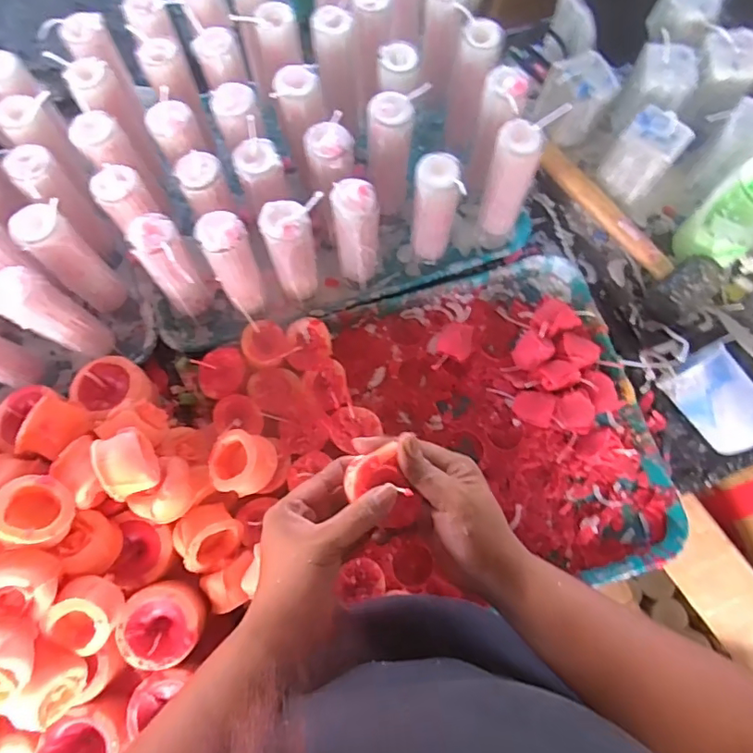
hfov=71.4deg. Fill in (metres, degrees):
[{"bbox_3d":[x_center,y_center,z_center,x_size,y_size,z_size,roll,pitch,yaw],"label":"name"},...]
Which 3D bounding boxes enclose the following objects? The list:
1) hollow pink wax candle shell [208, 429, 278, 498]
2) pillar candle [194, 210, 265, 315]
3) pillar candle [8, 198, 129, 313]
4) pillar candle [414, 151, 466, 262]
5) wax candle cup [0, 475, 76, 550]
[{"bbox_3d":[-0.125,0.083,0.492,0.059,0.050,0.054,0,74,-1],"label":"hollow pink wax candle shell"},{"bbox_3d":[-0.135,-0.106,0.513,0.040,0.132,0.043,0,74,-1],"label":"pillar candle"},{"bbox_3d":[-0.298,-0.112,0.517,0.044,0.144,0.047,0,74,-1],"label":"pillar candle"},{"bbox_3d":[0.058,-0.163,0.546,0.048,0.157,0.041,4,74,0],"label":"pillar candle"},{"bbox_3d":[-0.276,0.111,0.425,0.056,0.031,0.053,4,56,-25],"label":"wax candle cup"}]

